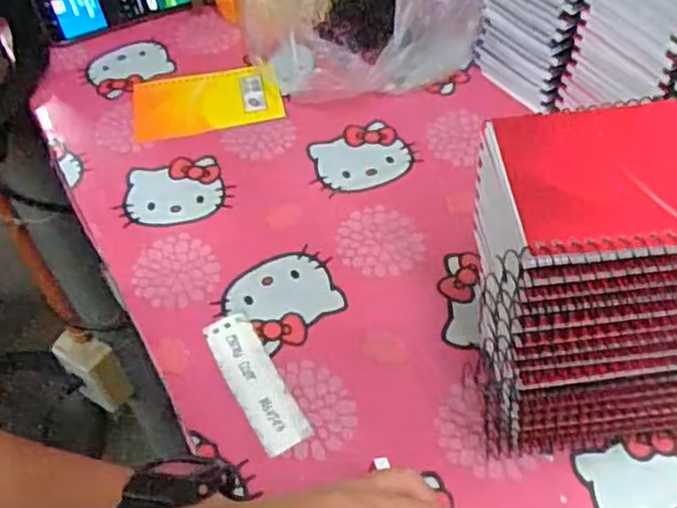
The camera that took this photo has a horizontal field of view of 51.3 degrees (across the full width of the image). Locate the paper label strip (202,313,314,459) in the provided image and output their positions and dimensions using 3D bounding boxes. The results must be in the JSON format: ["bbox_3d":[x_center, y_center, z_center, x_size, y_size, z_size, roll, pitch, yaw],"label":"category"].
[{"bbox_3d":[-0.055,0.083,0.458,0.031,0.004,0.106,-26,54,-16],"label":"paper label strip"}]

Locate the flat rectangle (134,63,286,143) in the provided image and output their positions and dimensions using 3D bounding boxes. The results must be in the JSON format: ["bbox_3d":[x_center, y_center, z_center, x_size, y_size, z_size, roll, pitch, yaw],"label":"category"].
[{"bbox_3d":[-0.119,-0.138,0.639,0.130,0.007,0.077,-11,56,-3],"label":"flat rectangle"}]

